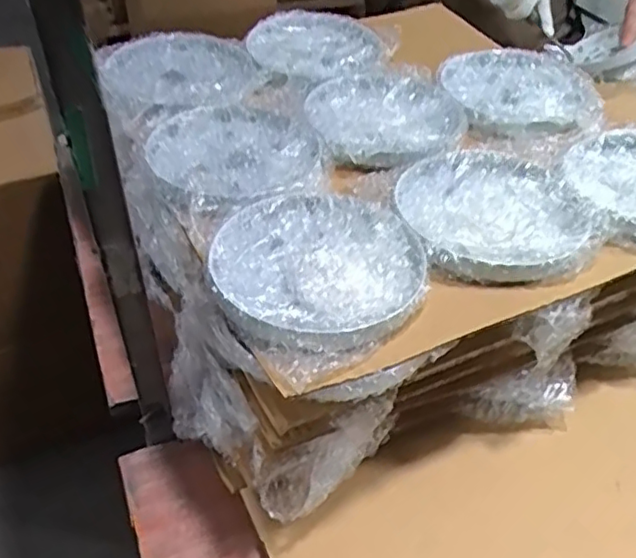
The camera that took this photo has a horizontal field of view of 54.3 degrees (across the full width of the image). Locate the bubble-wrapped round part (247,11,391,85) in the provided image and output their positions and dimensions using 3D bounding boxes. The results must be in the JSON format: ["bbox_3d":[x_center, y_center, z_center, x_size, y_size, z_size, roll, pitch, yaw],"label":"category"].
[{"bbox_3d":[-0.001,-0.227,0.603,0.128,0.015,0.125,2,44,-2],"label":"bubble-wrapped round part"}]

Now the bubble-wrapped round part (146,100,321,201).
[{"bbox_3d":[-0.066,-0.103,0.493,0.129,0.016,0.135,2,44,-2],"label":"bubble-wrapped round part"}]

